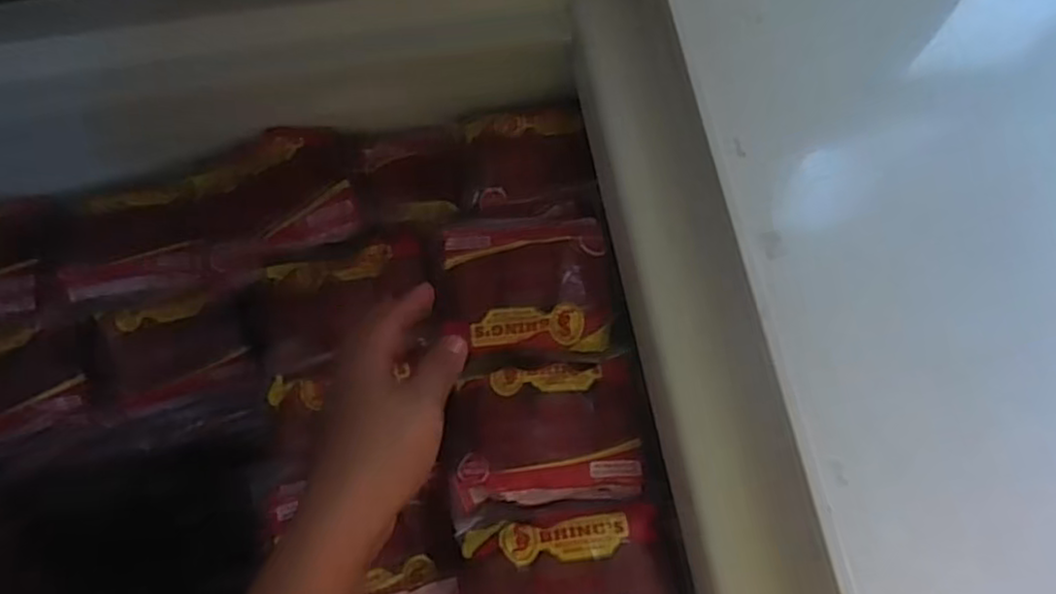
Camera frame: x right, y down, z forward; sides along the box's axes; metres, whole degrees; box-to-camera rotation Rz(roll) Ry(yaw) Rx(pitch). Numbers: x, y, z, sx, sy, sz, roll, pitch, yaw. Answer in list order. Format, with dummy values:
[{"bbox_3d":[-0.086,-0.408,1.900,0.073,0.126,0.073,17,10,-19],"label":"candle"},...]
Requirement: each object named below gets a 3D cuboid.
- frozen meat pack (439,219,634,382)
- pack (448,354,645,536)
[{"bbox_3d":[0.002,-0.004,0.505,0.119,0.034,0.105,-6,71,-4],"label":"frozen meat pack"},{"bbox_3d":[0.011,0.090,0.468,0.127,0.022,0.092,-7,71,-4],"label":"pack"}]

